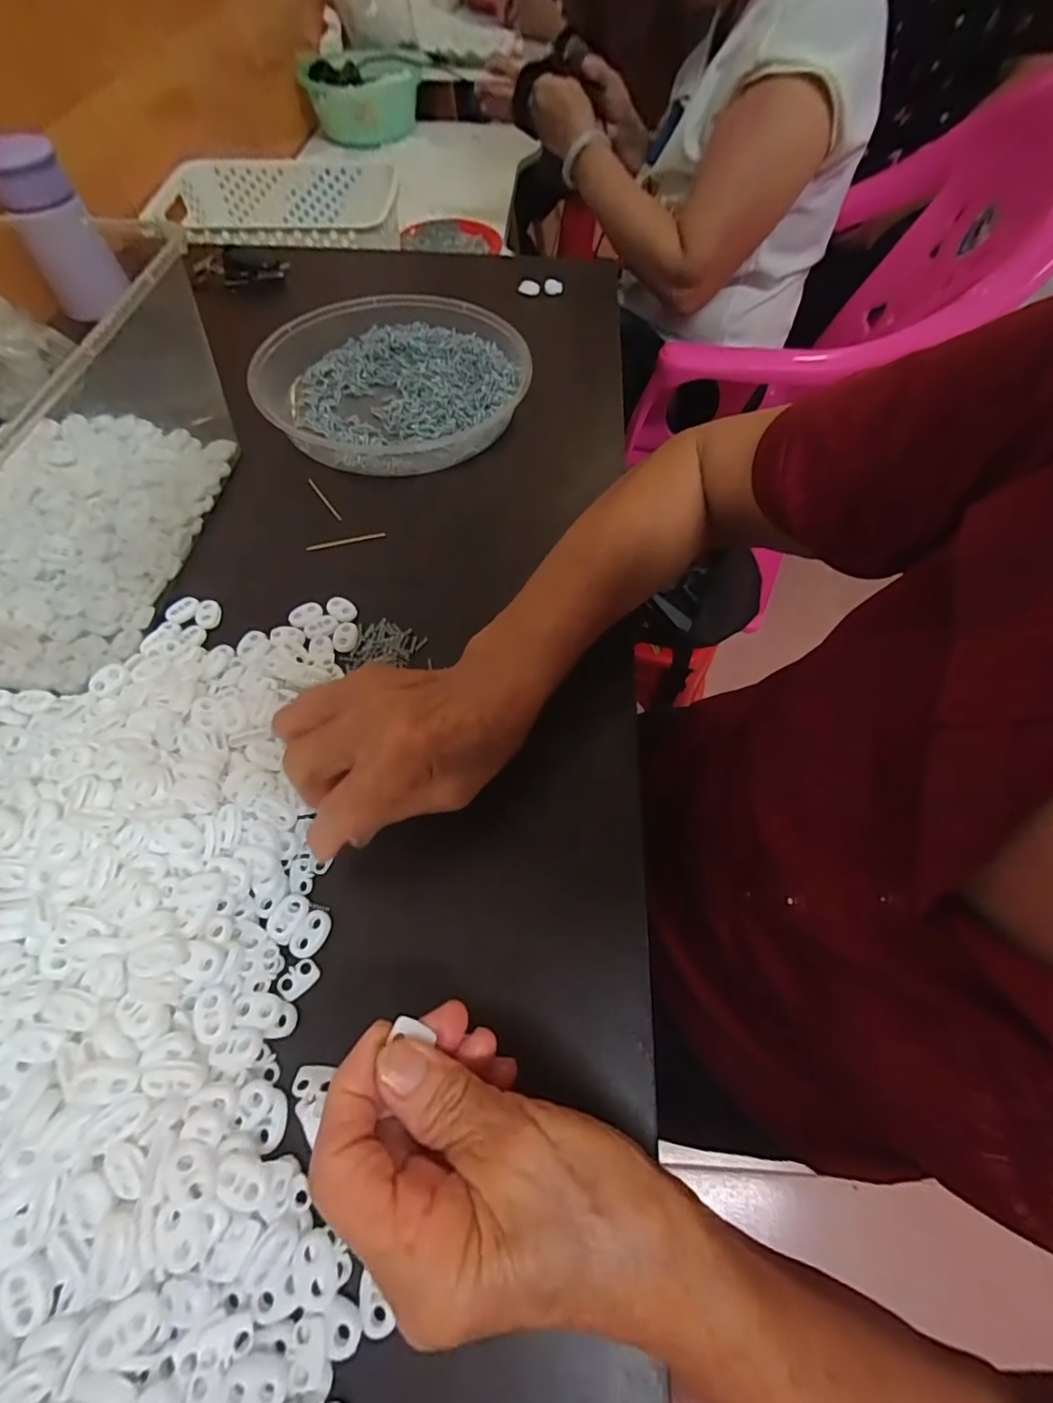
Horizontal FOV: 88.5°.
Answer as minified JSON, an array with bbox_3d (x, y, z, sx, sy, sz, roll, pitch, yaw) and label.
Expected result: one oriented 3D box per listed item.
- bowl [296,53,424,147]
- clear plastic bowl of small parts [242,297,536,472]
[{"bbox_3d":[-0.333,-1.265,1.126,0.247,0.084,0.235,-9,61,-6],"label":"bowl"},{"bbox_3d":[-0.119,-0.285,0.480,0.225,0.044,0.206,0,60,-1],"label":"clear plastic bowl of small parts"}]

